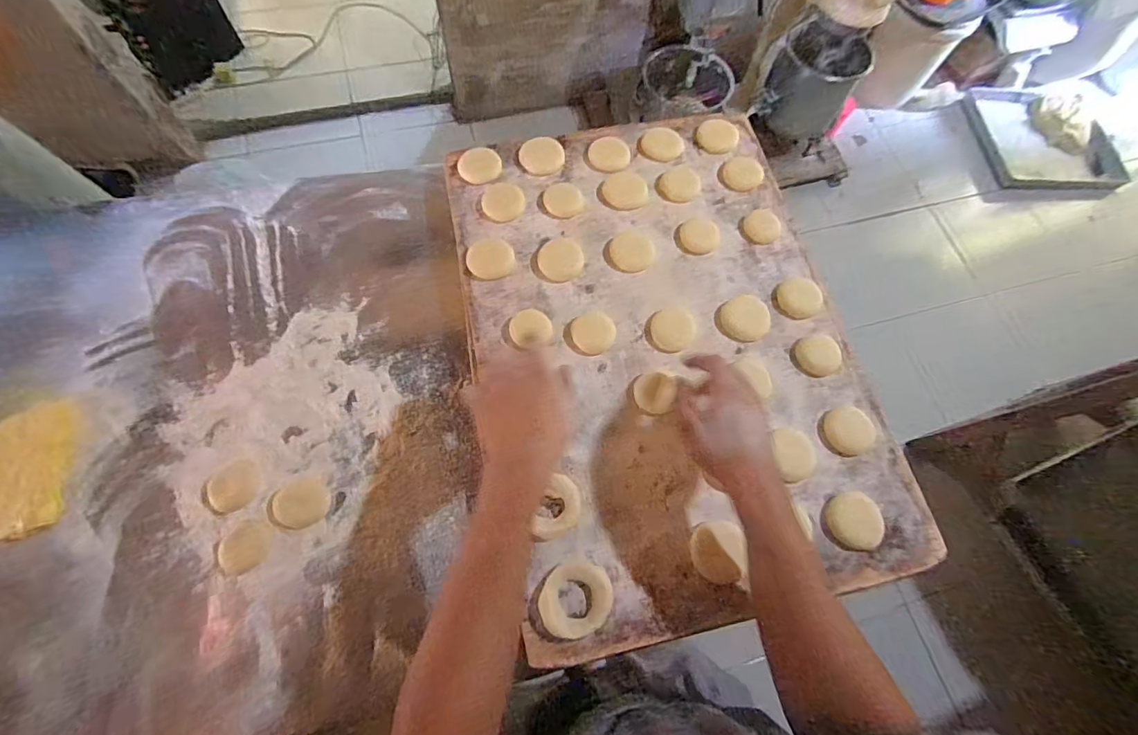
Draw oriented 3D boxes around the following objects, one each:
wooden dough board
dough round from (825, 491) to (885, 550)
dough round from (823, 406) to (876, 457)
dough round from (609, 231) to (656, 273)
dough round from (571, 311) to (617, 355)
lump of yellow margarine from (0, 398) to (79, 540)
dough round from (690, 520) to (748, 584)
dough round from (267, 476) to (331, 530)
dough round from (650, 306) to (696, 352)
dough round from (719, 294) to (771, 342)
[{"bbox_3d":[0.112,-0.041,0.571,0.424,0.033,0.592,-12,68,-8],"label":"wooden dough board"},{"bbox_3d":[0.288,0.153,0.497,0.051,0.009,0.056,2,68,-5],"label":"dough round"},{"bbox_3d":[0.301,0.067,0.532,0.051,0.018,0.050,2,68,-5],"label":"dough round"},{"bbox_3d":[0.077,-0.142,0.609,0.054,0.008,0.053,2,68,-5],"label":"dough round"},{"bbox_3d":[0.028,-0.040,0.564,0.050,0.004,0.052,2,68,-5],"label":"dough round"},{"bbox_3d":[-0.566,0.103,0.511,0.096,0.016,0.142,-5,69,-7],"label":"lump of yellow margarine"},{"bbox_3d":[0.142,0.175,0.477,0.047,0.016,0.053,17,68,2],"label":"dough round"},{"bbox_3d":[-0.284,0.143,0.523,0.059,0.004,0.050,-15,70,-11],"label":"dough round"},{"bbox_3d":[0.120,-0.046,0.574,0.050,0.007,0.060,13,68,0],"label":"dough round"},{"bbox_3d":[0.208,-0.059,0.585,0.055,0.015,0.056,41,70,11],"label":"dough round"}]

